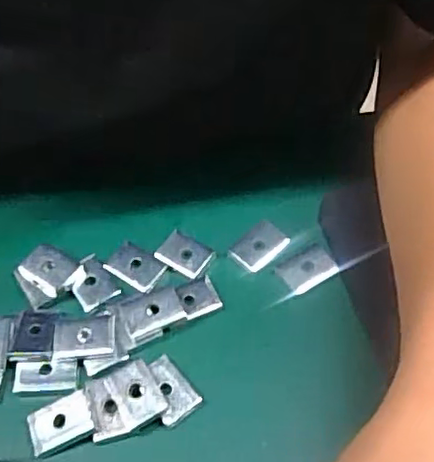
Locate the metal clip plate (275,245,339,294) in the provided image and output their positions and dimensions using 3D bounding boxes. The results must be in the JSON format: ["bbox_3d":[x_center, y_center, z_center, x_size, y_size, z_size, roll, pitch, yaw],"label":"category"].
[{"bbox_3d":[0.045,0.020,0.308,0.027,0.005,0.018,-26,57,-13],"label":"metal clip plate"}]

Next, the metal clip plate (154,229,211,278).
[{"bbox_3d":[-0.017,0.012,0.315,0.025,0.005,0.019,25,61,21],"label":"metal clip plate"}]

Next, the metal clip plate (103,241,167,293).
[{"bbox_3d":[-0.041,0.018,0.311,0.026,0.004,0.020,27,61,22],"label":"metal clip plate"}]

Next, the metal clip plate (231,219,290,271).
[{"bbox_3d":[0.022,0.007,0.316,0.028,0.004,0.019,-40,61,-21],"label":"metal clip plate"}]

